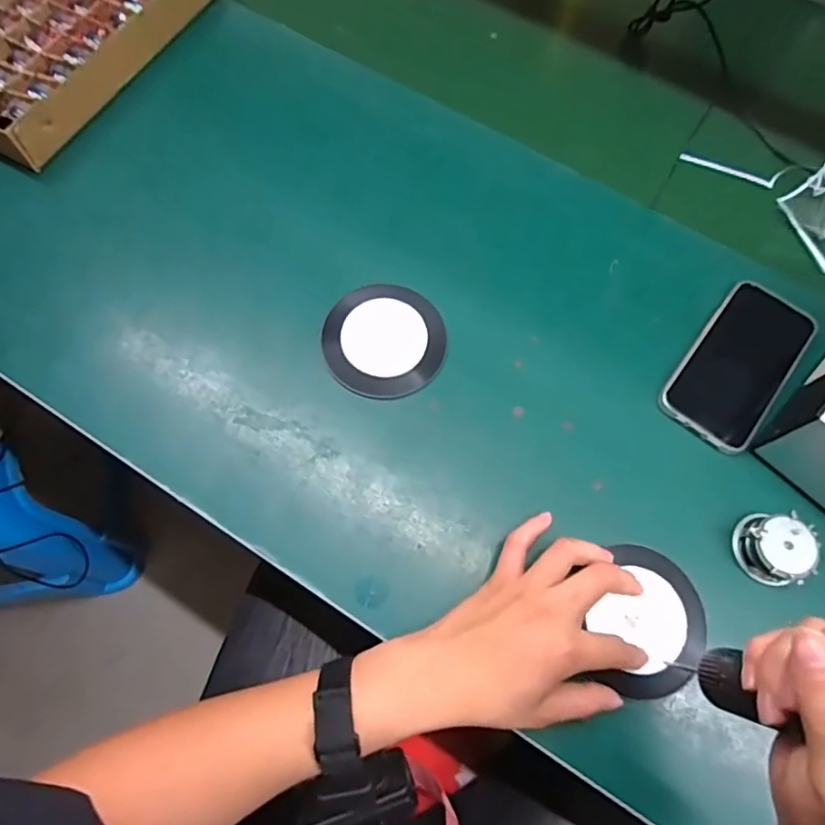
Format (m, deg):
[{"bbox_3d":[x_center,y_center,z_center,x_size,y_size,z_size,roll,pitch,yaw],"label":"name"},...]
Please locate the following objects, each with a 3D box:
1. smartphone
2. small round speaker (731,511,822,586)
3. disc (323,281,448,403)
[{"bbox_3d":[0.265,-0.039,0.460,0.076,0.013,0.146,36,72,10],"label":"smartphone"},{"bbox_3d":[0.257,0.096,0.402,0.043,0.028,0.046,1,70,-2],"label":"small round speaker"},{"bbox_3d":[-0.023,-0.059,0.460,0.097,0.014,0.093,1,70,-2],"label":"disc"}]

